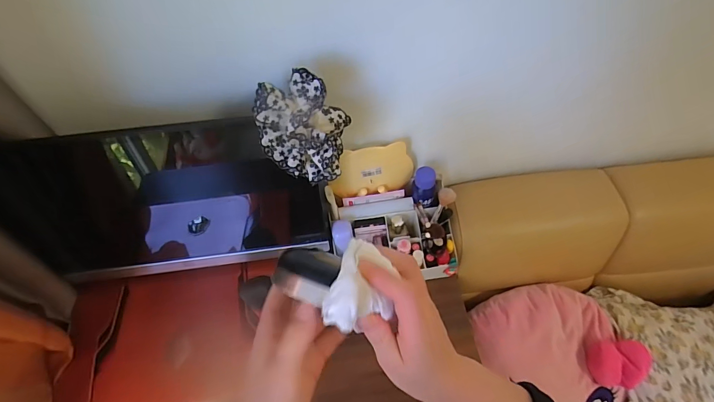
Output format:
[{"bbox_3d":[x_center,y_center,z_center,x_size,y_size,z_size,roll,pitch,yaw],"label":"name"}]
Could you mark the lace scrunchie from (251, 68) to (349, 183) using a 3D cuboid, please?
[{"bbox_3d":[-0.065,-0.089,0.477,0.109,0.125,0.103,-6,55,-2],"label":"lace scrunchie"}]

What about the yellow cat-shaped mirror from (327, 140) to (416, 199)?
[{"bbox_3d":[0.027,-0.049,0.676,0.146,0.108,0.023,-12,56,-6],"label":"yellow cat-shaped mirror"}]

